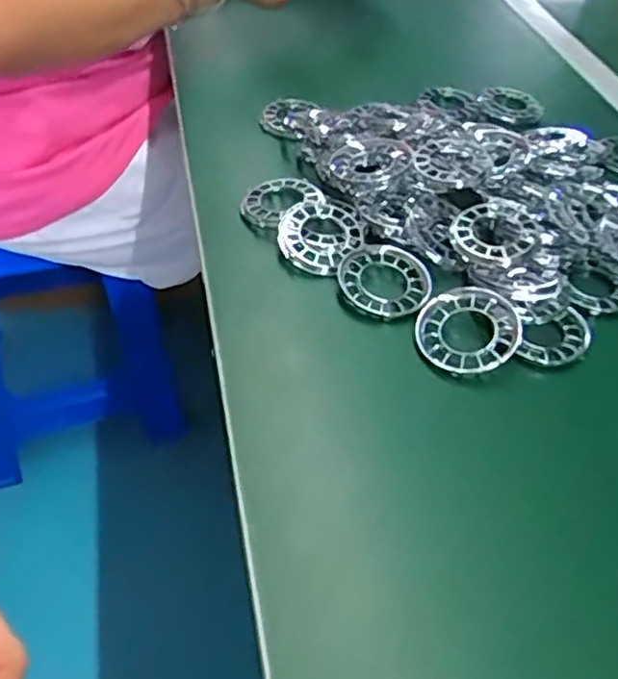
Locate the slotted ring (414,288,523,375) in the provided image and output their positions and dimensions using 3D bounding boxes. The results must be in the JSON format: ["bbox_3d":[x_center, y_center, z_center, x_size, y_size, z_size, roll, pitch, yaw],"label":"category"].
[{"bbox_3d":[0.094,-0.005,0.399,0.057,0.015,0.056,-9,53,13],"label":"slotted ring"}]

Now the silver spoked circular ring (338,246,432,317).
[{"bbox_3d":[0.048,-0.037,0.435,0.057,0.011,0.055,3,46,-3],"label":"silver spoked circular ring"}]

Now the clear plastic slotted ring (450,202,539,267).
[{"bbox_3d":[0.123,-0.072,0.455,0.050,0.011,0.051,3,46,-3],"label":"clear plastic slotted ring"}]

